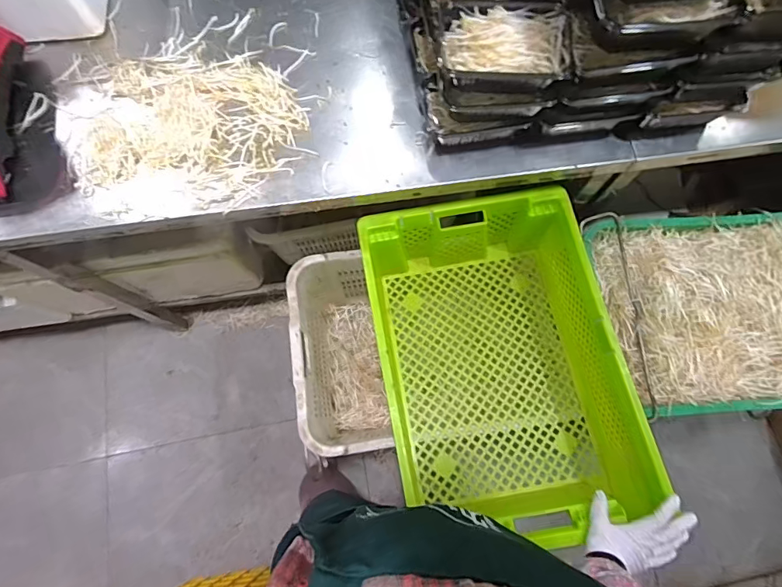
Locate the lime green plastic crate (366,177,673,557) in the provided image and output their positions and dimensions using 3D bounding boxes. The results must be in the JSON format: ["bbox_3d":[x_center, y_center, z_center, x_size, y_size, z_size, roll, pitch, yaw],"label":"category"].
[{"bbox_3d":[0.186,0.119,0.849,0.413,0.207,0.589,-10,75,-3],"label":"lime green plastic crate"}]

